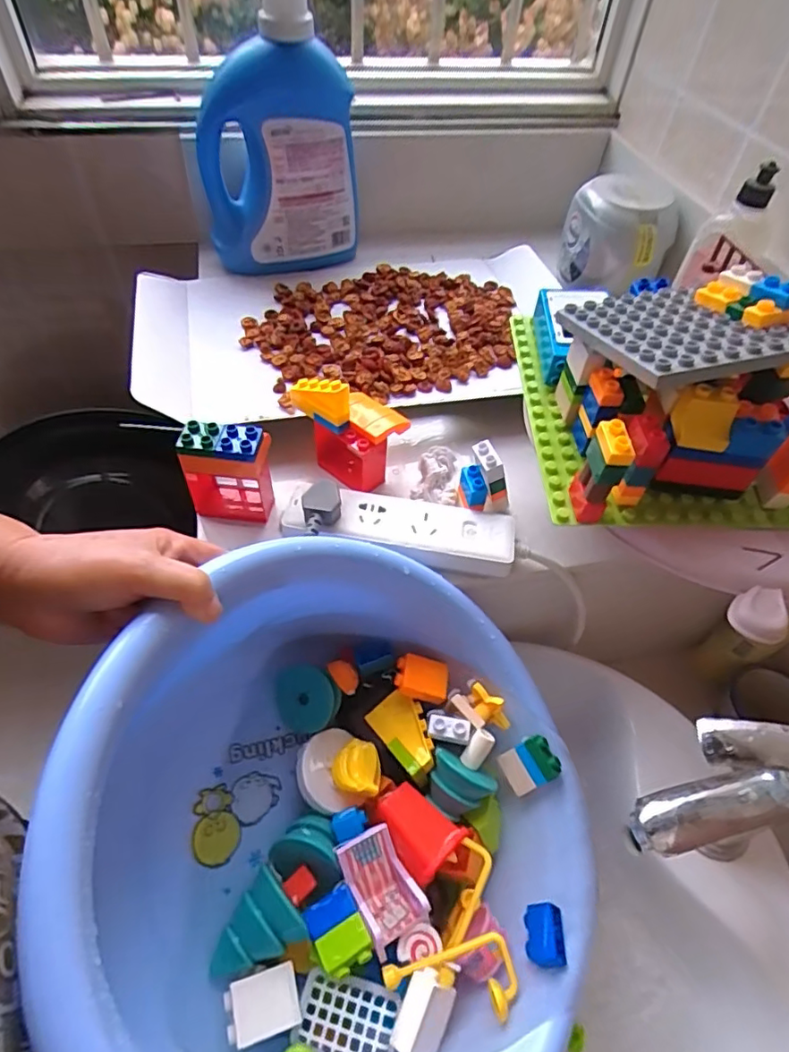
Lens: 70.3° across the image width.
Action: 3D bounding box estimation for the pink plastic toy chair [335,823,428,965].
[{"bbox_3d":[-0.009,0.248,0.388,0.040,0.022,0.065,-24,58,-21],"label":"pink plastic toy chair"}]

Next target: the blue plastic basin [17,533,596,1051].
[{"bbox_3d":[-0.029,0.193,0.377,0.340,0.155,0.349,14,54,-30],"label":"blue plastic basin"}]

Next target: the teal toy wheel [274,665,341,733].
[{"bbox_3d":[-0.070,0.143,0.464,0.051,0.018,0.051,-3,77,13],"label":"teal toy wheel"}]

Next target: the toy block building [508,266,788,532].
[{"bbox_3d":[0.244,-0.129,0.442,0.249,0.115,0.244,2,52,-3],"label":"toy block building"}]

